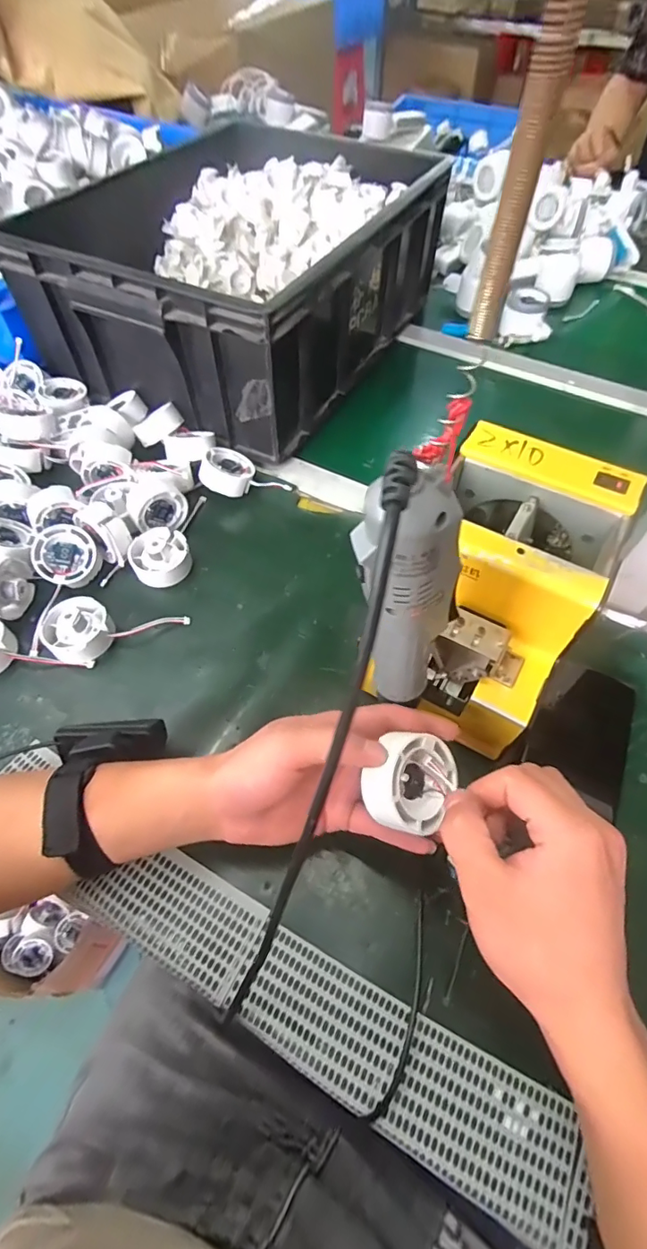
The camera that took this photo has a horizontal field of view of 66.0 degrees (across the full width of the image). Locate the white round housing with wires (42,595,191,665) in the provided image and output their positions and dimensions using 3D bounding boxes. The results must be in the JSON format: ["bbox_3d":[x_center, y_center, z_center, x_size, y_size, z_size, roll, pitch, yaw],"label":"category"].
[{"bbox_3d":[-0.184,-0.007,0.435,0.112,0.030,0.057,-22,60,-14],"label":"white round housing with wires"}]

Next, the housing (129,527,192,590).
[{"bbox_3d":[-0.158,-0.066,0.483,0.053,0.034,0.056,0,58,0],"label":"housing"}]

